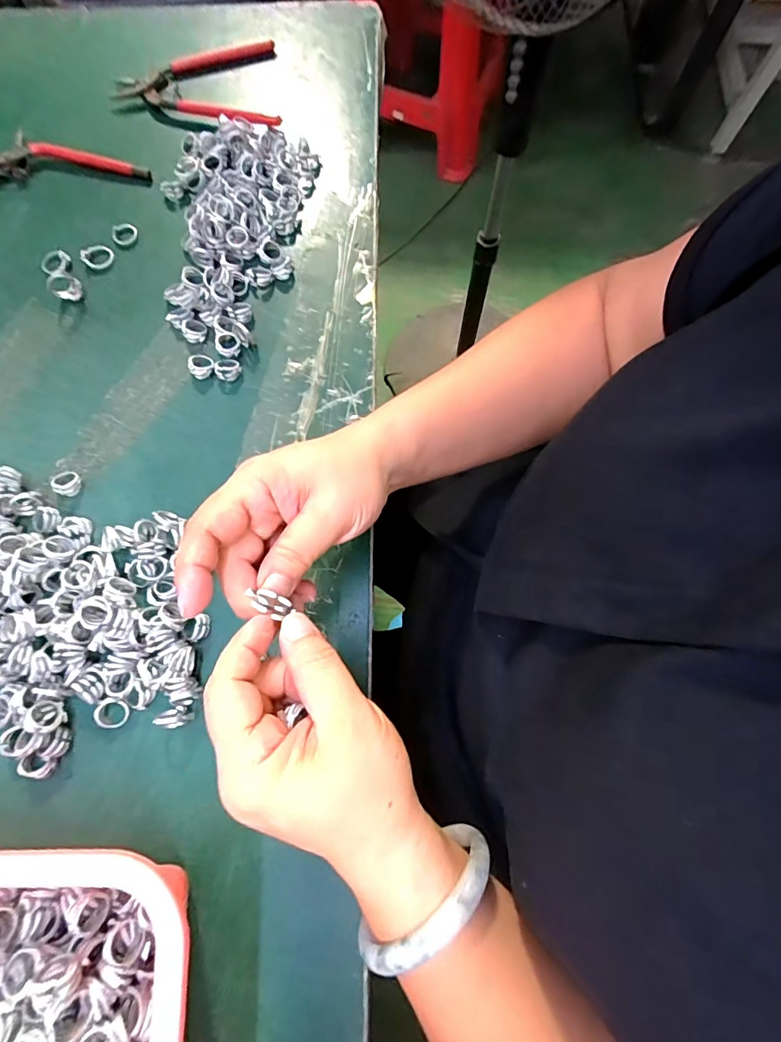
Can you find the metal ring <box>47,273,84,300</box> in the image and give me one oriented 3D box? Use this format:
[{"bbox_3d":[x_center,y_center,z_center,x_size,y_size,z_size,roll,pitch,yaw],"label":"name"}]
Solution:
[{"bbox_3d":[-0.249,-0.178,0.359,0.021,0.021,0.012,-38,77,-9],"label":"metal ring"}]

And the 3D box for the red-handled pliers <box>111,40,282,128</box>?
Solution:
[{"bbox_3d":[-0.176,-0.386,0.418,0.146,0.010,0.101,-8,74,-1],"label":"red-handled pliers"}]

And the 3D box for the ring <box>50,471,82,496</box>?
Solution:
[{"bbox_3d":[-0.221,-0.026,0.320,0.018,0.009,0.017,0,74,1],"label":"ring"}]

